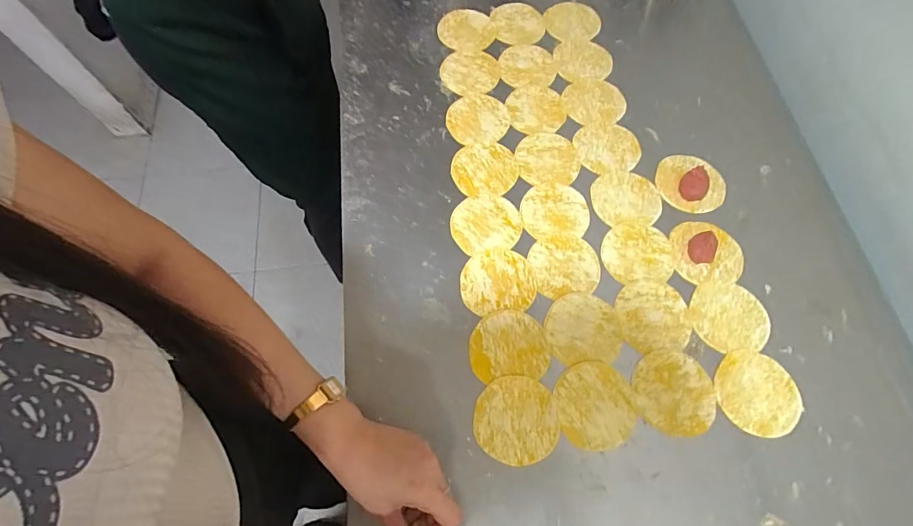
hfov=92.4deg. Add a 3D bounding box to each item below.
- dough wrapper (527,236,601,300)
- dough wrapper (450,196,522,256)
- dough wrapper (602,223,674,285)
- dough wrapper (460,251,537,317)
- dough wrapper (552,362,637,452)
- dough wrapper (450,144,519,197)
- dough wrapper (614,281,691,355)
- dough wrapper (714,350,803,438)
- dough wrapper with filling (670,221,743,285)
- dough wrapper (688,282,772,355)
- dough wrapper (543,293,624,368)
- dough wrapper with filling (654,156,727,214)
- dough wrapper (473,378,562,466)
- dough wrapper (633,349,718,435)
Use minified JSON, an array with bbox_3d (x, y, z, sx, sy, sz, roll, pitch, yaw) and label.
[{"bbox_3d":[0.126,0.003,0.505,0.076,0.004,0.069,-9,68,-3],"label":"dough wrapper"},{"bbox_3d":[0.035,-0.048,0.526,0.082,0.004,0.075,0,68,0],"label":"dough wrapper"},{"bbox_3d":[0.210,-0.011,0.511,0.083,0.005,0.074,-3,68,-1],"label":"dough wrapper"},{"bbox_3d":[0.047,0.020,0.496,0.083,0.004,0.073,-8,68,-3],"label":"dough wrapper"},{"bbox_3d":[0.141,0.143,0.442,0.077,0.004,0.082,-7,68,-3],"label":"dough wrapper"},{"bbox_3d":[0.036,-0.118,0.557,0.082,0.007,0.073,-3,68,-1],"label":"dough wrapper"},{"bbox_3d":[0.216,0.058,0.478,0.076,0.004,0.077,0,68,0],"label":"dough wrapper"},{"bbox_3d":[0.309,0.134,0.449,0.082,0.004,0.079,0,68,0],"label":"dough wrapper"},{"bbox_3d":[0.293,-0.014,0.504,0.079,0.016,0.075,0,68,0],"label":"dough wrapper with filling"},{"bbox_3d":[0.298,0.058,0.477,0.082,0.004,0.074,-4,68,-2],"label":"dough wrapper"},{"bbox_3d":[0.138,0.070,0.474,0.080,0.004,0.075,-3,68,-1],"label":"dough wrapper"},{"bbox_3d":[0.287,-0.098,0.537,0.082,0.019,0.068,38,73,14],"label":"dough wrapper with filling"},{"bbox_3d":[0.060,0.156,0.438,0.081,0.004,0.081,0,68,0],"label":"dough wrapper"},{"bbox_3d":[0.222,0.131,0.447,0.080,0.004,0.082,0,68,0],"label":"dough wrapper"}]

